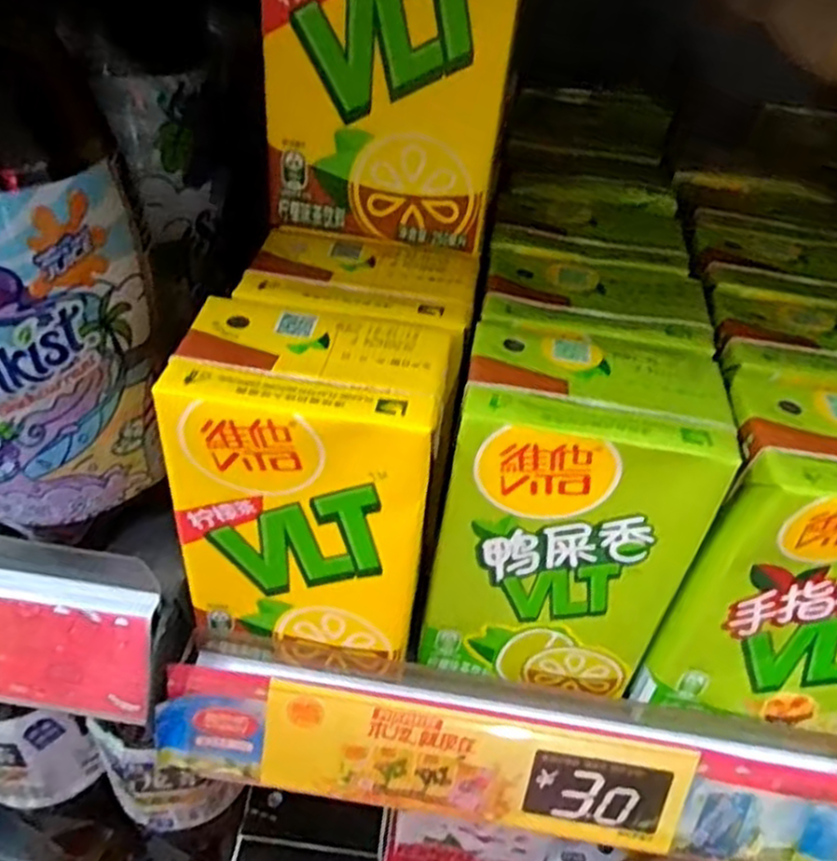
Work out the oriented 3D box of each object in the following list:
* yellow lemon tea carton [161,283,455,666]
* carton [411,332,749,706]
[{"bbox_3d":[-0.028,0.018,0.207,0.068,0.096,0.044,8,41,2],"label":"yellow lemon tea carton"},{"bbox_3d":[0.040,0.024,0.208,0.062,0.096,0.042,10,41,5],"label":"carton"}]

